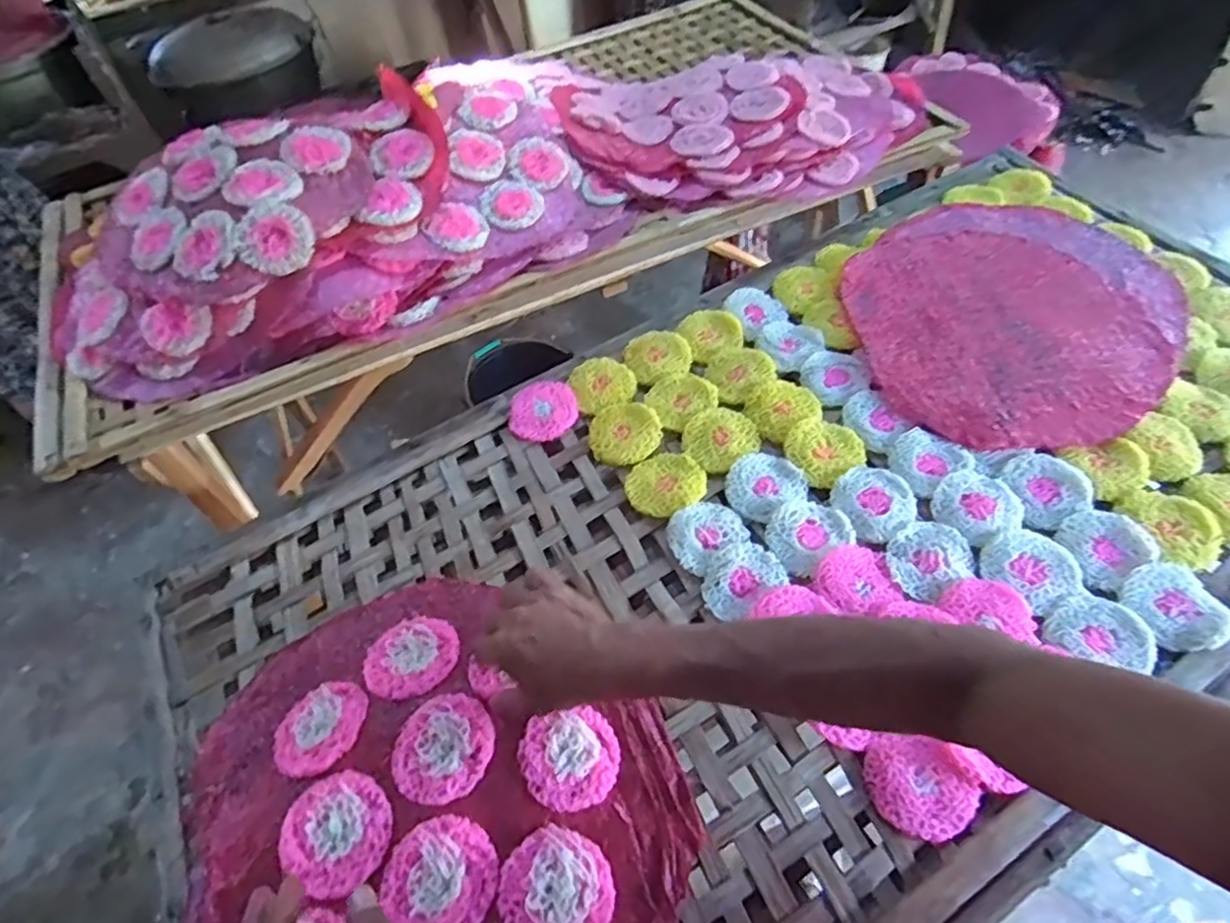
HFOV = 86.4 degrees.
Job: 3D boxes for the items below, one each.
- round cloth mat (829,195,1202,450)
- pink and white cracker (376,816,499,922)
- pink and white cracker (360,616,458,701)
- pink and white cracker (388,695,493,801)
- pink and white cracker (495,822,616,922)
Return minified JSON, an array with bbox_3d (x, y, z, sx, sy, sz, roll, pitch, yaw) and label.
[{"bbox_3d":[0.462,-0.179,0.760,0.369,0.019,0.380,-3,54,4],"label":"round cloth mat"},{"bbox_3d":[-0.122,0.296,0.467,0.075,0.014,0.073,36,65,27],"label":"pink and white cracker"},{"bbox_3d":[-0.179,0.171,0.577,0.075,0.014,0.079,-3,54,4],"label":"pink and white cracker"},{"bbox_3d":[-0.137,0.226,0.519,0.078,0.008,0.076,-3,54,4],"label":"pink and white cracker"},{"bbox_3d":[-0.042,0.302,0.460,0.078,0.013,0.078,-3,54,4],"label":"pink and white cracker"}]

